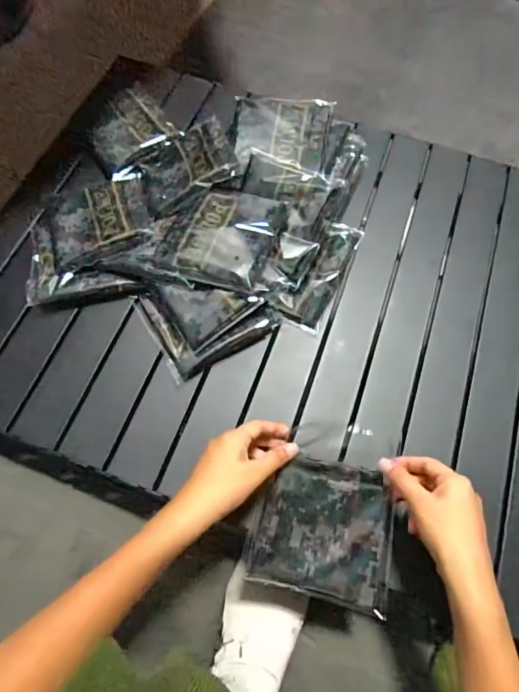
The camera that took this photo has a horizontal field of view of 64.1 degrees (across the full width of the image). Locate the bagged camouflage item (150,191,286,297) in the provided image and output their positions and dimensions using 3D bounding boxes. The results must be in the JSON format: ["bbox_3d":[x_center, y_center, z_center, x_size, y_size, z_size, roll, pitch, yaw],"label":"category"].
[{"bbox_3d":[-0.044,-0.128,0.478,0.130,0.029,0.134,13,68,4],"label":"bagged camouflage item"}]

